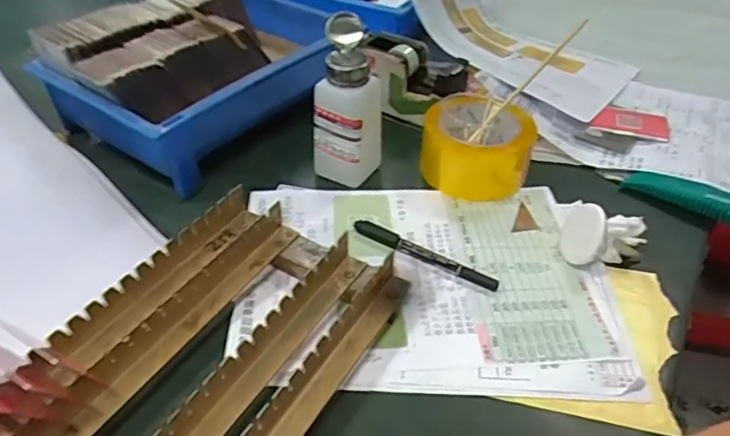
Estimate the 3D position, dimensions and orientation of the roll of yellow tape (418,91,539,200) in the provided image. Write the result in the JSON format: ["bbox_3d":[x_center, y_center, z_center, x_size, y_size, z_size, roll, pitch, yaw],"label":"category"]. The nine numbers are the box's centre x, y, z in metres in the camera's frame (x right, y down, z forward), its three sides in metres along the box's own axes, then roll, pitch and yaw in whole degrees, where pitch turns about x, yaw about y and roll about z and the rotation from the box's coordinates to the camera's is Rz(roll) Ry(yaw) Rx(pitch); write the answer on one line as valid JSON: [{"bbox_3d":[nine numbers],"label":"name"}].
[{"bbox_3d":[0.113,-0.077,0.582,0.106,0.069,0.106,2,42,-1],"label":"roll of yellow tape"}]

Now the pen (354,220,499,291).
[{"bbox_3d":[0.050,0.030,0.498,0.136,0.008,0.013,24,46,23],"label":"pen"}]

